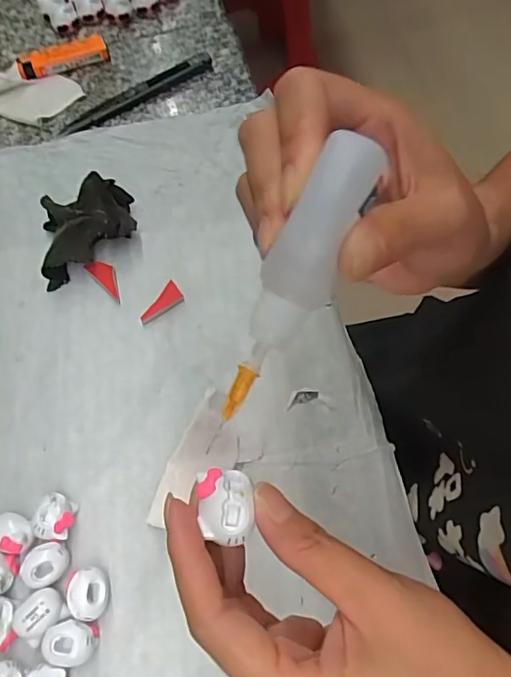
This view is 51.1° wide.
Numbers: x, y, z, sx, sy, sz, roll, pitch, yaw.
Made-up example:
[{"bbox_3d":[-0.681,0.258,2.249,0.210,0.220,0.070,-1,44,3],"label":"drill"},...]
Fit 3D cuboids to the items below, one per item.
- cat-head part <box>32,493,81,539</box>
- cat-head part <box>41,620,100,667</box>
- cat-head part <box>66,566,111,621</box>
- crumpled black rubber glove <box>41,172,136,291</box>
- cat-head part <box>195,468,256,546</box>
[{"bbox_3d":[-0.112,0.101,0.302,0.020,0.021,0.025,4,65,5],"label":"cat-head part"},{"bbox_3d":[-0.096,0.156,0.275,0.026,0.018,0.020,-1,65,2],"label":"cat-head part"},{"bbox_3d":[-0.090,0.137,0.286,0.024,0.016,0.025,-14,65,-4],"label":"cat-head part"},{"bbox_3d":[-0.119,-0.077,0.376,0.067,0.034,0.064,-16,65,-5],"label":"crumpled black rubber glove"},{"bbox_3d":[-0.011,0.057,0.186,0.019,0.008,0.024,-4,64,1],"label":"cat-head part"}]

